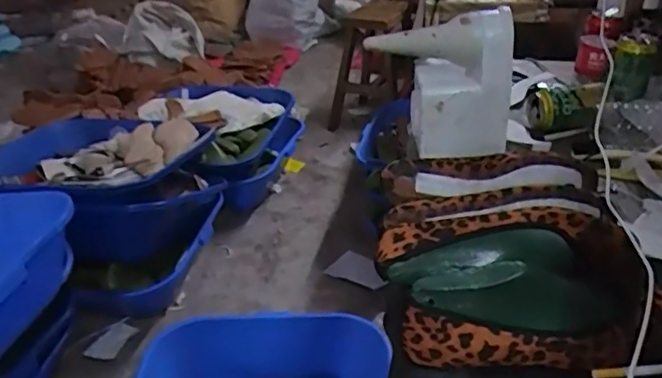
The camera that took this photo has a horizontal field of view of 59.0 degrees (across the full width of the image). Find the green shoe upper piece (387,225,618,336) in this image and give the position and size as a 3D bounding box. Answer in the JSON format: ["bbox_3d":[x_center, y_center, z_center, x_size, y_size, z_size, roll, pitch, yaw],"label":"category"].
[{"bbox_3d":[0.151,0.091,0.525,0.182,0.081,0.105,-5,32,-5],"label":"green shoe upper piece"}]

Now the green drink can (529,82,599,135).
[{"bbox_3d":[0.348,-0.120,0.869,0.099,0.057,0.054,-4,32,-3],"label":"green drink can"}]

